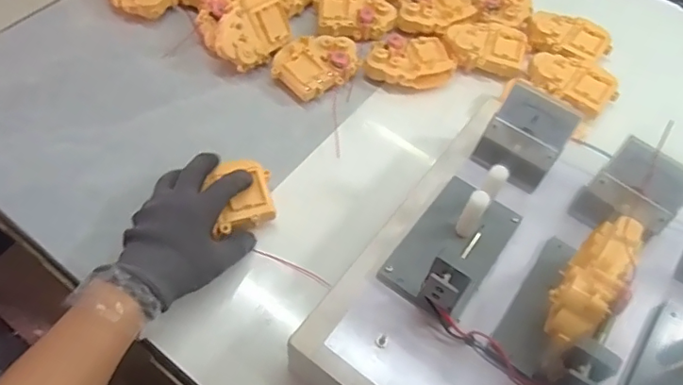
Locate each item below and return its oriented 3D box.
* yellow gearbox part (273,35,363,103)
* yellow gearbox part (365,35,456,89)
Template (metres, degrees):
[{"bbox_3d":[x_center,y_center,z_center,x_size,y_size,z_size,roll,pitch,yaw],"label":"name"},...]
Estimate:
[{"bbox_3d":[-0.028,-0.148,0.609,0.095,0.036,0.070,-38,66,-24],"label":"yellow gearbox part"},{"bbox_3d":[0.079,-0.154,0.620,0.104,0.030,0.060,-6,57,-7],"label":"yellow gearbox part"}]

